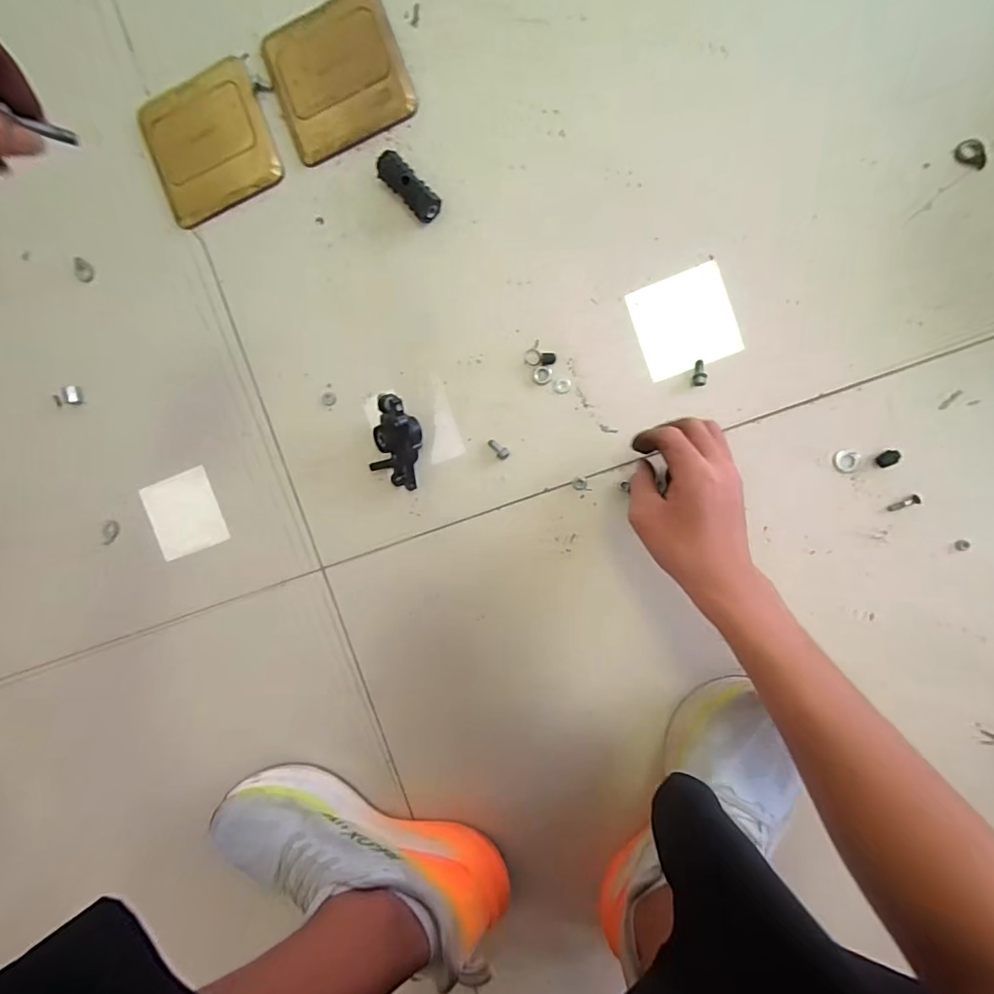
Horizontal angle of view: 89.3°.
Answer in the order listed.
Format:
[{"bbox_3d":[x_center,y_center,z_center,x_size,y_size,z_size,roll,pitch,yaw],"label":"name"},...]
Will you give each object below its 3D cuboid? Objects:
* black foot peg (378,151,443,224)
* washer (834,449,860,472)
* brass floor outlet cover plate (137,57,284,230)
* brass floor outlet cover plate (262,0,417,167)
[{"bbox_3d":[-0.077,-0.270,0.439,0.024,0.022,0.063,-44,88,9],"label":"black foot peg"},{"bbox_3d":[0.290,-0.030,0.415,0.020,0.004,0.019,1,95,8],"label":"washer"},{"bbox_3d":[-0.271,-0.331,0.468,0.116,0.012,0.117,-21,91,9],"label":"brass floor outlet cover plate"},{"bbox_3d":[-0.142,-0.376,0.446,0.115,0.010,0.120,-20,92,9],"label":"brass floor outlet cover plate"}]

